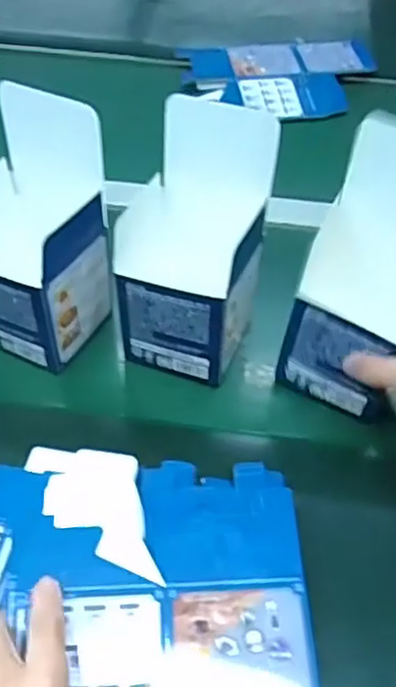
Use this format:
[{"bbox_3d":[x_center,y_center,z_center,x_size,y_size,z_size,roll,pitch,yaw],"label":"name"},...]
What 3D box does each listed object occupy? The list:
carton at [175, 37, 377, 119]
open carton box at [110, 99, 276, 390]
[{"bbox_3d":[0.101,-0.328,0.808,0.231,0.020,0.156,-5,51,-2],"label":"carton"},{"bbox_3d":[-0.003,-0.071,0.480,0.091,0.166,0.110,14,53,13],"label":"open carton box"}]

